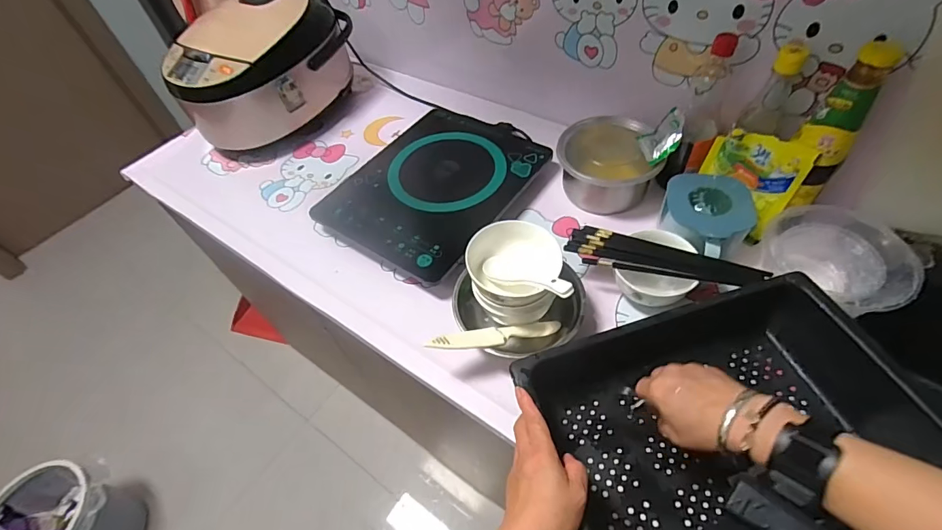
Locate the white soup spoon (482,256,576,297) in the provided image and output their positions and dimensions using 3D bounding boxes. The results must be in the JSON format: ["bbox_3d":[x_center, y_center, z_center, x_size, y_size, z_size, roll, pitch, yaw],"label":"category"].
[{"bbox_3d":[0.069,0.015,0.528,0.035,0.031,0.129,-42,34,-23],"label":"white soup spoon"}]

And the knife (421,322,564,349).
[{"bbox_3d":[0.035,0.089,0.545,0.182,0.010,0.028,-4,51,-22],"label":"knife"}]

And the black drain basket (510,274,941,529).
[{"bbox_3d":[0.269,0.168,0.482,0.384,0.123,0.267,-18,54,-8],"label":"black drain basket"}]

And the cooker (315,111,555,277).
[{"bbox_3d":[-0.052,-0.145,0.759,0.272,0.049,0.358,28,61,24],"label":"cooker"}]

